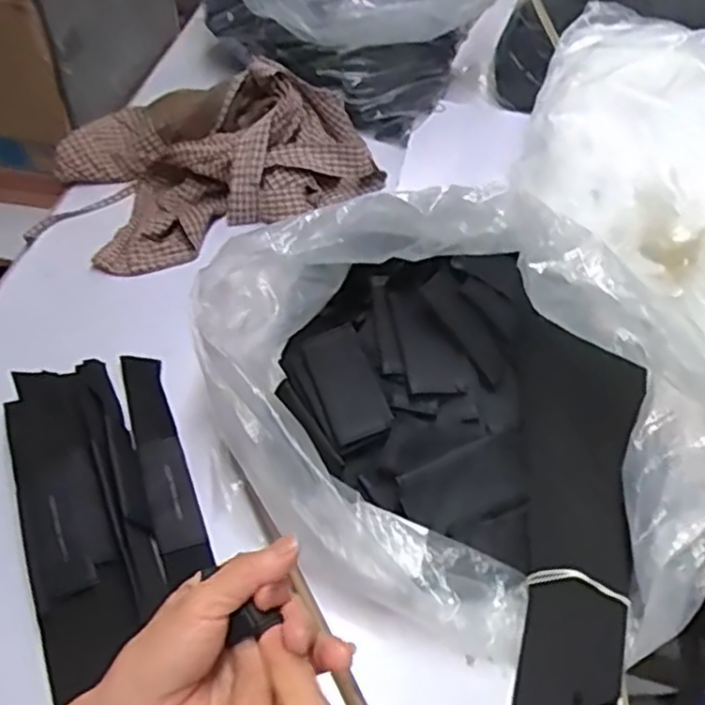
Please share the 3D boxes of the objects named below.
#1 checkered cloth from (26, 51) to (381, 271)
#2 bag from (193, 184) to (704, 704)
[{"bbox_3d":[-0.169,-0.226,0.839,0.364,0.101,0.201,-25,53,-25],"label":"checkered cloth"},{"bbox_3d":[0.087,0.031,0.546,0.282,0.190,0.395,-33,57,-29],"label":"bag"}]

